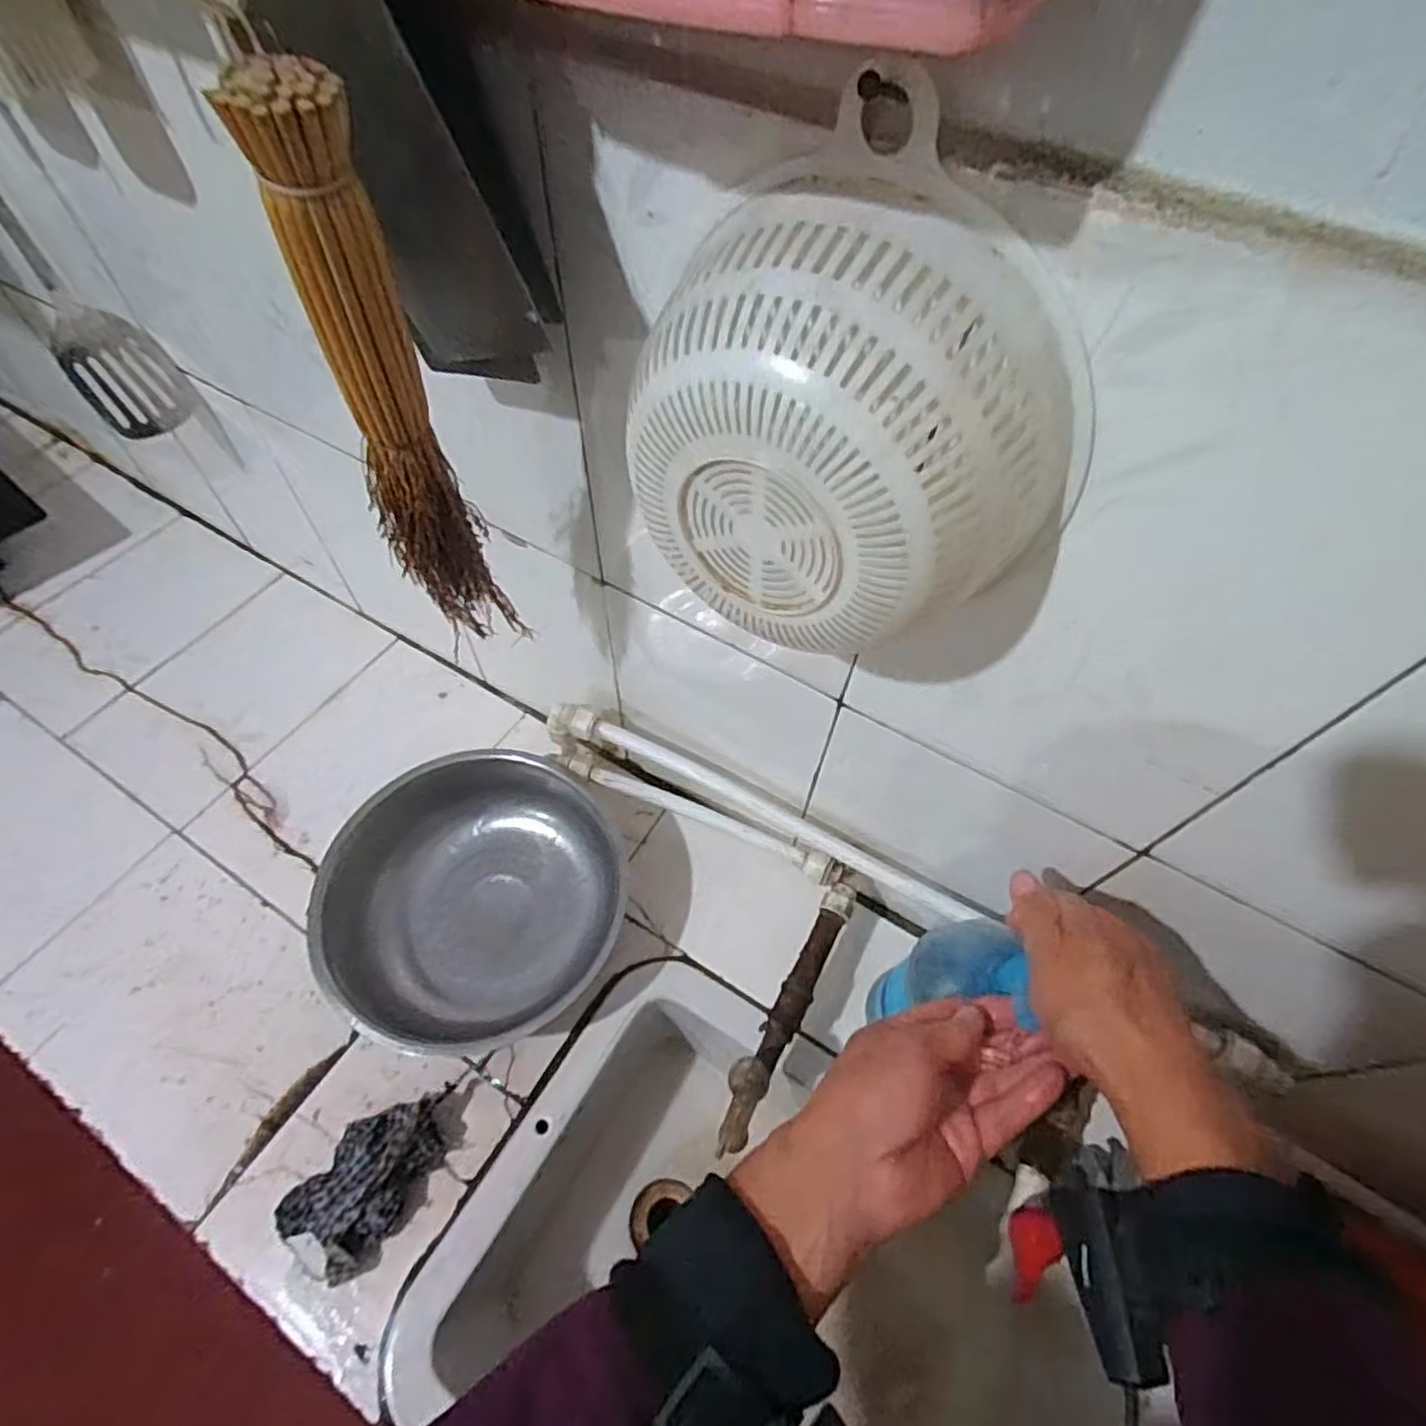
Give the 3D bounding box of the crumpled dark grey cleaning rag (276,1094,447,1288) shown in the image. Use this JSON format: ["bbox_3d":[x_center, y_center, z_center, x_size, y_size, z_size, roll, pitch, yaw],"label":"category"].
[{"bbox_3d":[-0.273,0.366,0.553,0.082,0.041,0.134,34,63,19],"label":"crumpled dark grey cleaning rag"}]

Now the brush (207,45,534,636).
[{"bbox_3d":[-0.149,-0.124,0.345,0.053,0.298,0.045,-29,62,-18],"label":"brush"}]

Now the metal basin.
[{"bbox_3d":[-0.216,0.171,0.654,0.270,0.084,0.263,0,57,-1],"label":"metal basin"}]

